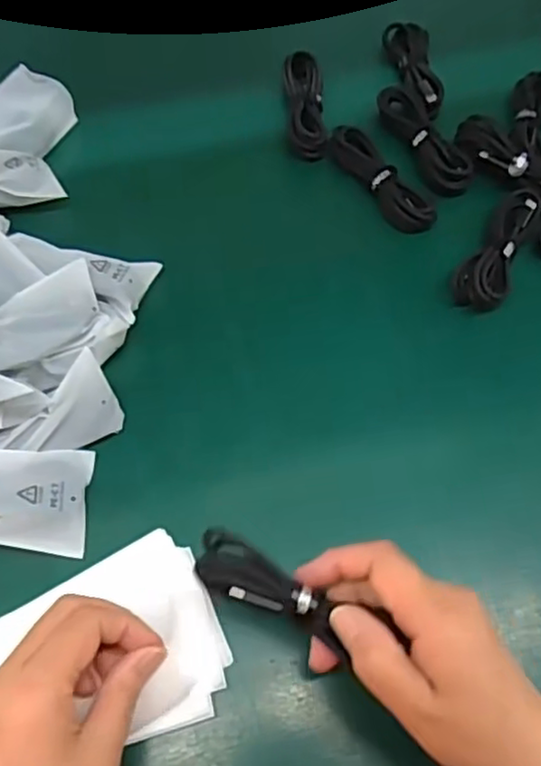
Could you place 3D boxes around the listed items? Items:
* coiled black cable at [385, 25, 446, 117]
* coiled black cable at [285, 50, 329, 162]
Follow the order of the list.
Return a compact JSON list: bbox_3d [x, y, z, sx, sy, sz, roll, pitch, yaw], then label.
[{"bbox_3d":[0.130,-0.273,0.565,0.035,0.020,0.114,-9,66,-8],"label":"coiled black cable"},{"bbox_3d":[0.029,-0.232,0.540,0.031,0.023,0.101,-1,65,-4],"label":"coiled black cable"}]

